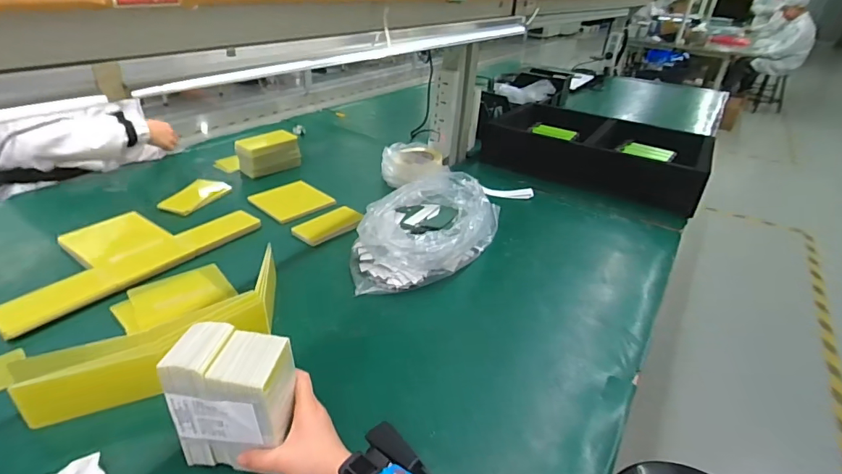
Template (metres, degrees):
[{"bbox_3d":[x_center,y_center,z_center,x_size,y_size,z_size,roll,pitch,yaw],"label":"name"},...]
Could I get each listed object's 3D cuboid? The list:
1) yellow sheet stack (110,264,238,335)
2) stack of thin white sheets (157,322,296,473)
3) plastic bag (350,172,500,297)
[{"bbox_3d":[-0.392,0.093,0.728,0.159,0.009,0.108,-21,39,-36],"label":"yellow sheet stack"},{"bbox_3d":[-0.190,0.163,0.475,0.106,0.129,0.076,7,32,2],"label":"stack of thin white sheets"},{"bbox_3d":[0.016,-0.015,0.879,0.199,0.098,0.382,16,33,19],"label":"plastic bag"}]

